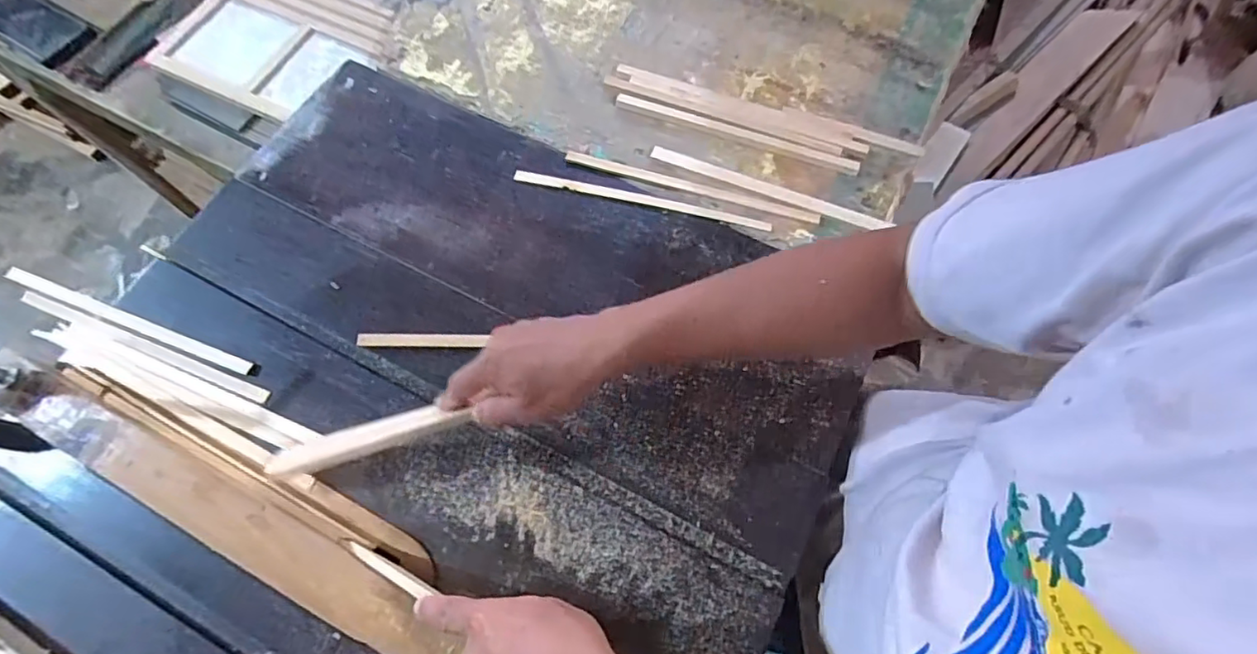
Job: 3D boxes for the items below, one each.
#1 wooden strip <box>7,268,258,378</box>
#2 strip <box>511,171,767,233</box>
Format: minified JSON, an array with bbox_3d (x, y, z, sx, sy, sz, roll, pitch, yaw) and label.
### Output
[{"bbox_3d":[-0.529,-0.007,0.607,0.306,0.009,0.016,20,70,8],"label":"wooden strip"},{"bbox_3d":[0.016,-0.152,0.680,0.306,0.009,0.015,12,69,5],"label":"strip"}]

